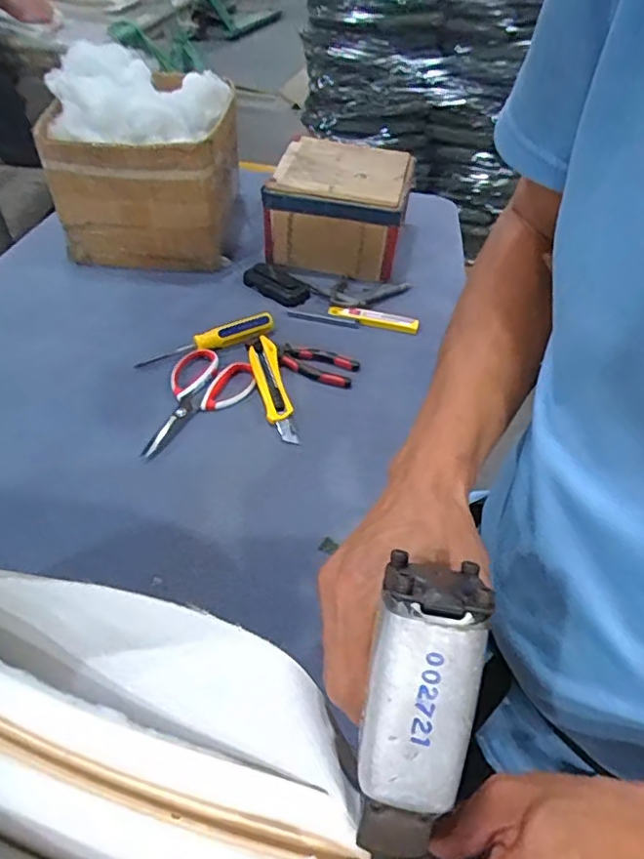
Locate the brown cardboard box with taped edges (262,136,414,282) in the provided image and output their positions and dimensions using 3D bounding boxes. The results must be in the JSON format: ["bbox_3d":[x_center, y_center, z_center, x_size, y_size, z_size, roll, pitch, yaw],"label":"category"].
[{"bbox_3d":[0.030,-0.359,0.940,0.207,0.136,0.245,9,46,5],"label":"brown cardboard box with taped edges"}]

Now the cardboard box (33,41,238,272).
[{"bbox_3d":[-0.277,-0.425,0.904,0.266,0.242,0.230,-1,45,-5],"label":"cardboard box"}]

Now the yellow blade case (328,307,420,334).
[{"bbox_3d":[0.077,-0.166,0.843,0.133,0.008,0.029,7,45,3],"label":"yellow blade case"}]

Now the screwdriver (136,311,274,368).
[{"bbox_3d":[-0.157,-0.122,0.777,0.190,0.030,0.026,-20,50,-22],"label":"screwdriver"}]

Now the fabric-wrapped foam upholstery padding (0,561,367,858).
[{"bbox_3d":[-0.145,0.125,0.270,0.350,0.060,0.135,20,49,10],"label":"fabric-wrapped foam upholstery padding"}]

